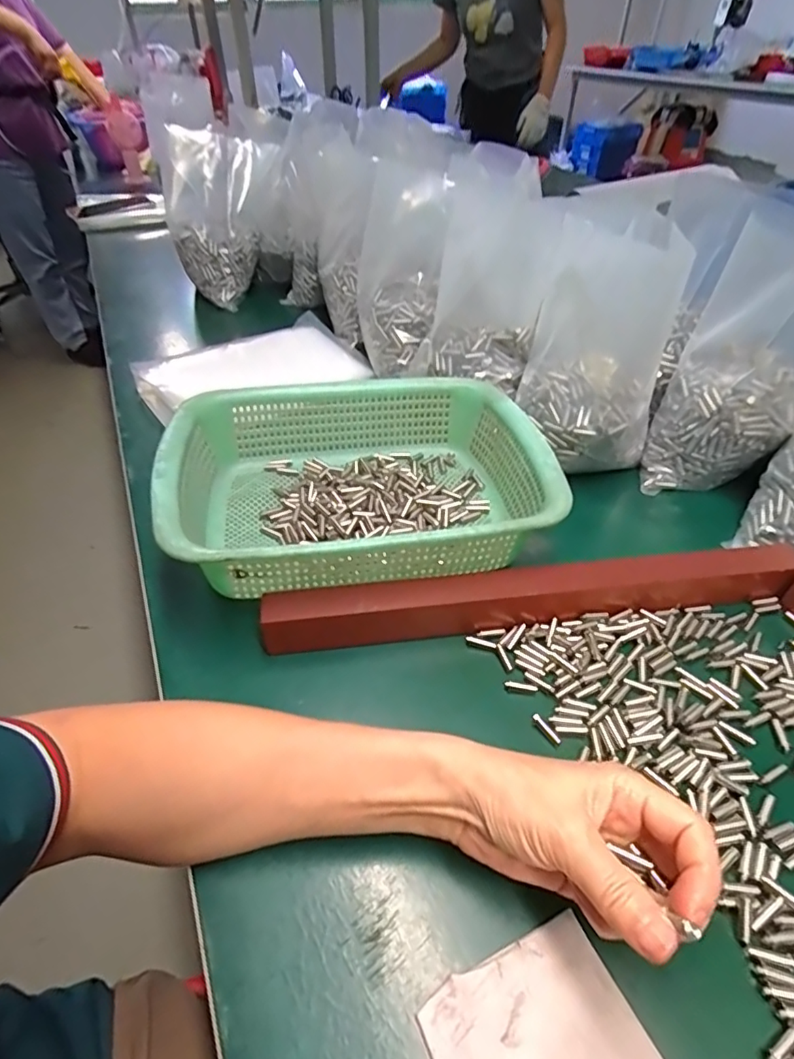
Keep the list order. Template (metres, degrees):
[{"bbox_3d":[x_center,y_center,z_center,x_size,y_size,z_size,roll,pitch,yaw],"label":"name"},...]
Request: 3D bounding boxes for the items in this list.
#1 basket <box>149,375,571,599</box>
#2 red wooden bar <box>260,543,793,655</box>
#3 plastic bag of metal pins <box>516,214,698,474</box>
[{"bbox_3d":[-0.031,-0.040,0.444,0.287,0.083,0.214,-9,44,-10],"label":"basket"},{"bbox_3d":[0.104,0.047,0.391,0.389,0.035,0.032,-6,44,-7],"label":"red wooden bar"},{"bbox_3d":[0.184,-0.161,0.484,0.122,0.191,0.123,11,44,11],"label":"plastic bag of metal pins"}]

